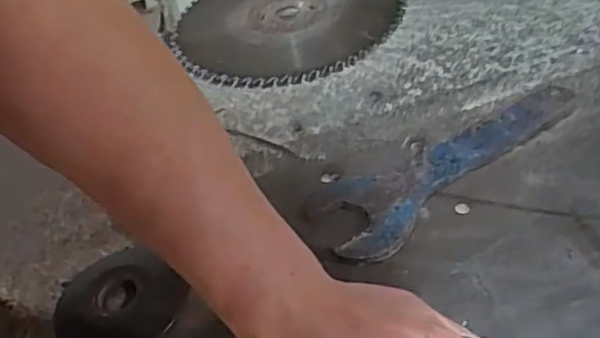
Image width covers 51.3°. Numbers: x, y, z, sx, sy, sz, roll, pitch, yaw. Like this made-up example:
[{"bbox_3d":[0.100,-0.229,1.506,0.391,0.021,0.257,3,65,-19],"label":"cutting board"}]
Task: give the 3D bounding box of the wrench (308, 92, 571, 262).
[{"bbox_3d":[0.133,-0.009,0.544,0.276,0.011,0.084,-31,44,-21],"label":"wrench"}]

